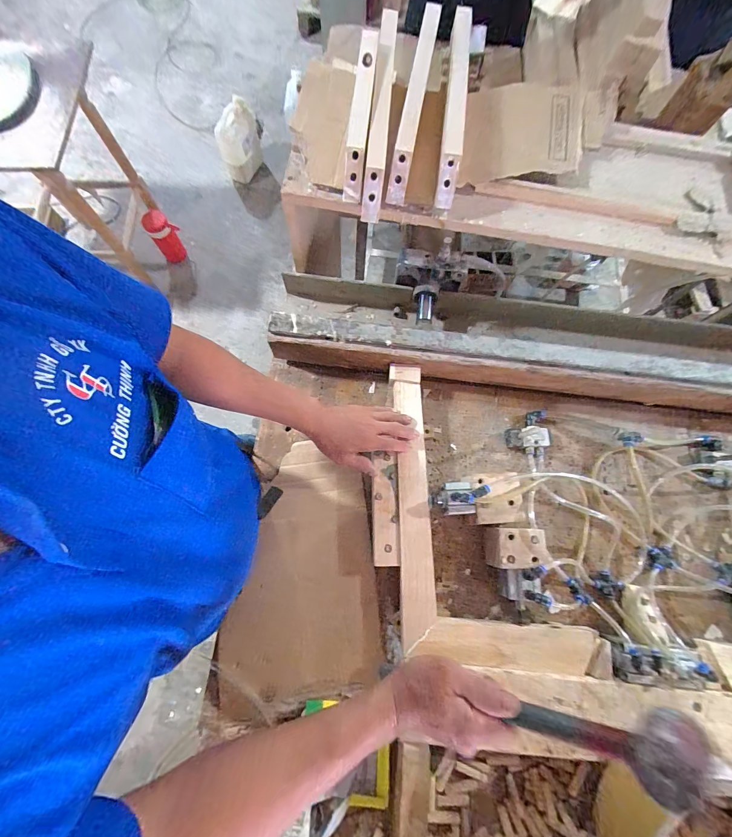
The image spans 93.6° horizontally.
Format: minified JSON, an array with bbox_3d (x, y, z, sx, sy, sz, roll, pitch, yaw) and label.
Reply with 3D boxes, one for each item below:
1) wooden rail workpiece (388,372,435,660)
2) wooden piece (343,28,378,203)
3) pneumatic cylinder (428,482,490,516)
[{"bbox_3d":[0.079,0.127,0.590,0.056,0.013,0.458,-1,76,-2],"label":"wooden rail workpiece"},{"bbox_3d":[-0.008,-0.540,0.604,0.031,0.063,0.349,5,74,0],"label":"wooden piece"},{"bbox_3d":[0.155,0.136,0.587,0.087,0.084,0.054,-3,74,-3],"label":"pneumatic cylinder"}]

